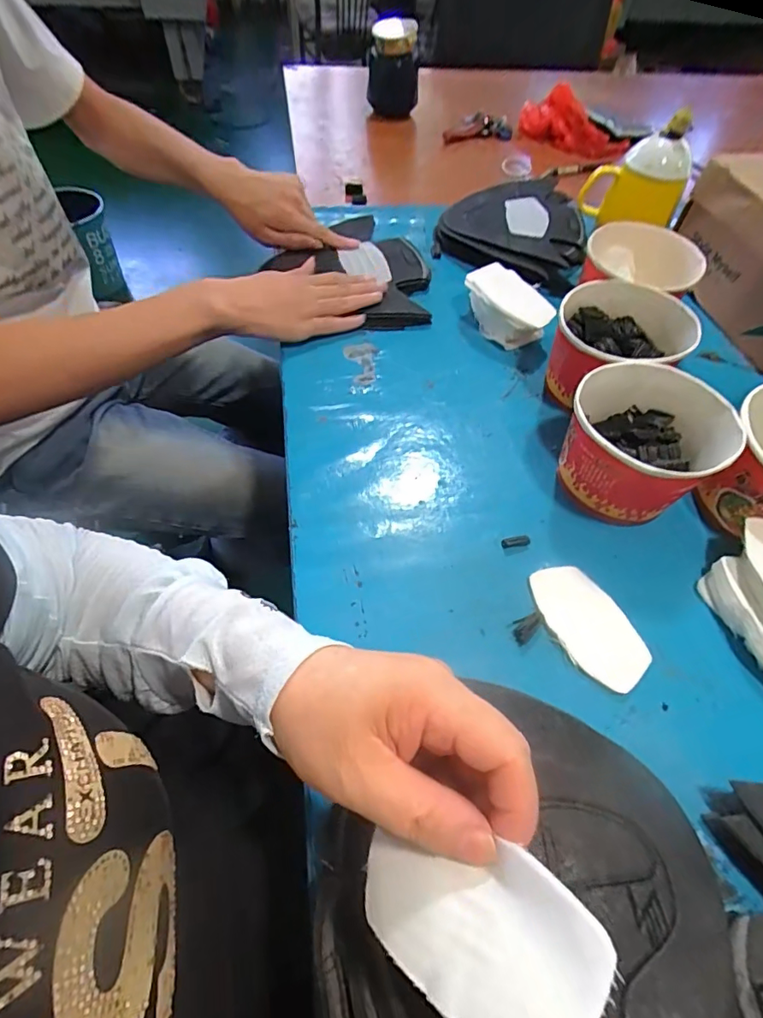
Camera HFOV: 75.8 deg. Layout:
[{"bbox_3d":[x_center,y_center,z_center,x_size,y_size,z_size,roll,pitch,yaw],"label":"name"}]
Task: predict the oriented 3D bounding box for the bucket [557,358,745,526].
[{"bbox_3d":[0.210,-0.048,0.401,0.112,0.081,0.113,1,57,-2],"label":"bucket"}]

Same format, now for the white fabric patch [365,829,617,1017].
[{"bbox_3d":[0.031,0.146,0.172,0.092,0.008,0.050,-10,53,41],"label":"white fabric patch"}]

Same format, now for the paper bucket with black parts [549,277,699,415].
[{"bbox_3d":[0.219,-0.147,0.466,0.128,0.083,0.110,-17,59,-14],"label":"paper bucket with black parts"}]

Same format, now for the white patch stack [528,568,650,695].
[{"bbox_3d":[0.150,0.083,0.358,0.058,0.010,0.095,-27,62,-19],"label":"white patch stack"}]

